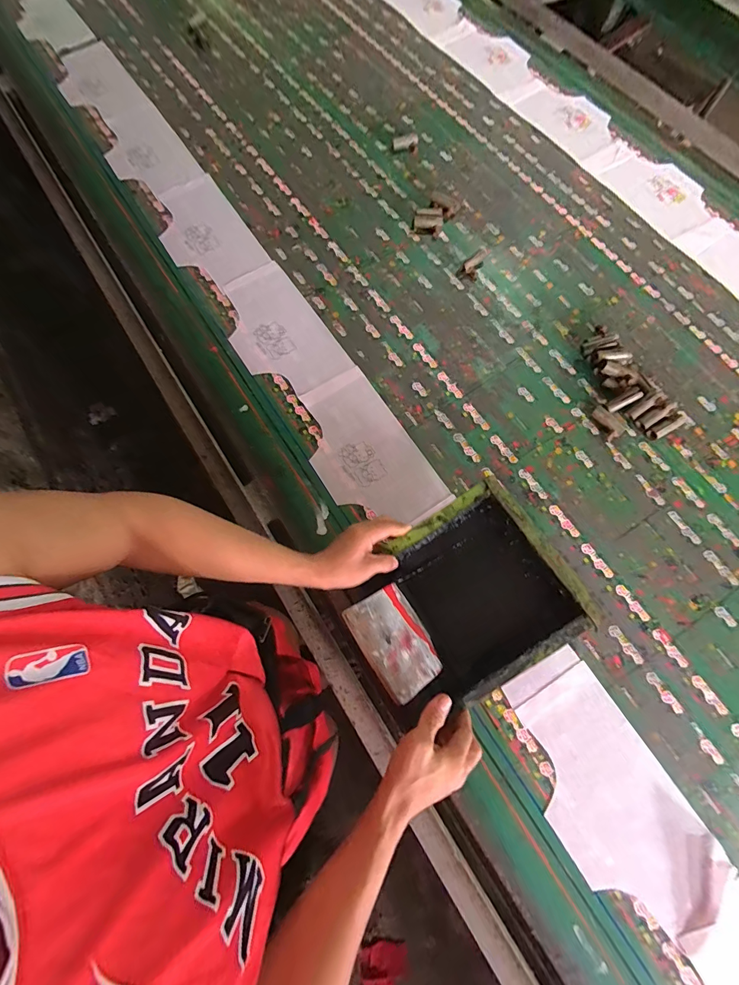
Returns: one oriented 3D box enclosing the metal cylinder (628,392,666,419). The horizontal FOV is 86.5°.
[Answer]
[{"bbox_3d":[0.477,-0.151,0.674,0.065,0.013,0.018,-37,75,9],"label":"metal cylinder"}]

